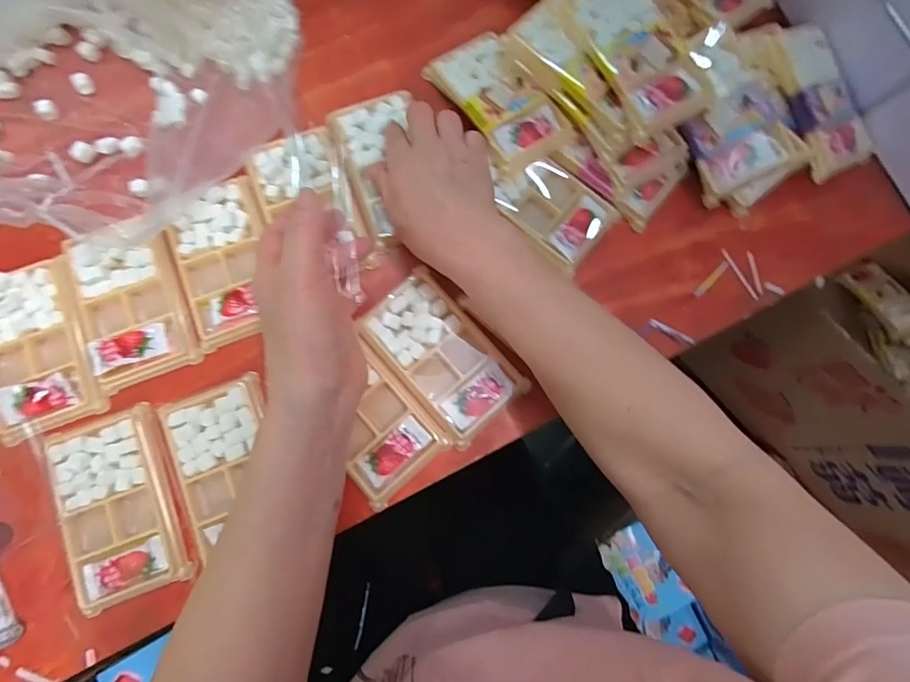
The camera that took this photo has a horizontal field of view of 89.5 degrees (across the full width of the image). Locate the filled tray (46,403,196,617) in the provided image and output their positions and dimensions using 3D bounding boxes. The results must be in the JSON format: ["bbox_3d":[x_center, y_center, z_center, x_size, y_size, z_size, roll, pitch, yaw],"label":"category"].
[{"bbox_3d":[-0.252,0.123,0.346,0.080,0.014,0.132,-18,81,-6],"label":"filled tray"}]

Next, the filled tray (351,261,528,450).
[{"bbox_3d":[-0.010,0.009,0.378,0.080,0.013,0.133,-40,84,-8],"label":"filled tray"}]

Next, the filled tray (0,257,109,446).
[{"bbox_3d":[-0.331,0.005,0.360,0.078,0.015,0.130,-18,81,-6],"label":"filled tray"}]

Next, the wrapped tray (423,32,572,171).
[{"bbox_3d":[0.038,-0.215,0.407,0.068,0.023,0.131,-34,83,-8],"label":"wrapped tray"}]

